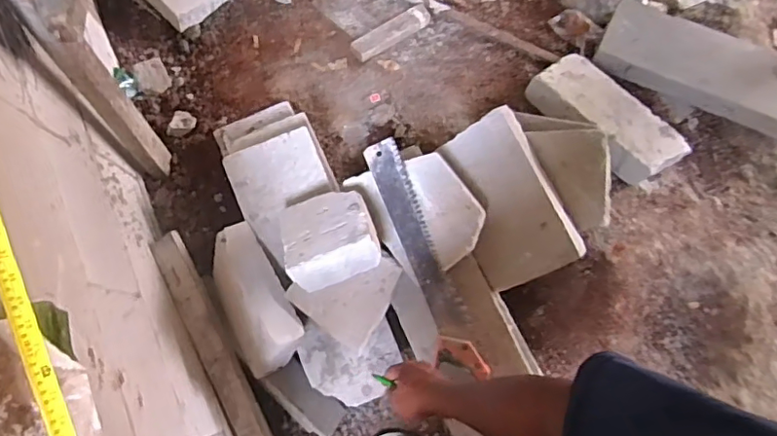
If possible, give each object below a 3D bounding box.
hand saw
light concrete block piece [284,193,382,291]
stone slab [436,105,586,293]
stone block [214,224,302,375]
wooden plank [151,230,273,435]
[{"bbox_3d":[0.066,0.082,1.078,0.079,0.020,0.485,-23,87,10],"label":"hand saw"},{"bbox_3d":[-0.116,0.031,1.068,0.175,0.075,0.203,-25,39,3],"label":"light concrete block piece"},{"bbox_3d":[0.229,-0.031,1.110,0.199,0.040,0.331,-28,87,18],"label":"stone slab"},{"bbox_3d":[-0.283,0.168,1.130,0.148,0.129,0.291,-28,78,-8],"label":"stone block"},{"bbox_3d":[-0.351,0.305,1.166,0.065,0.028,0.572,-24,91,-7],"label":"wooden plank"}]

